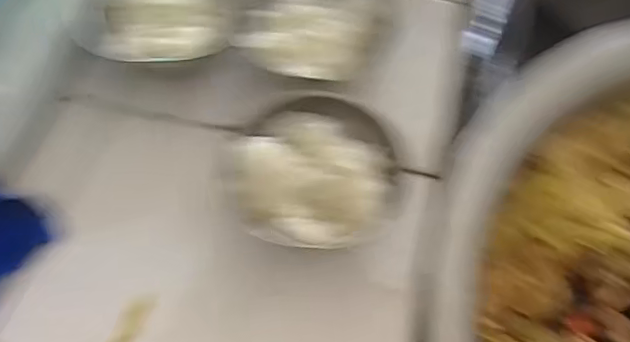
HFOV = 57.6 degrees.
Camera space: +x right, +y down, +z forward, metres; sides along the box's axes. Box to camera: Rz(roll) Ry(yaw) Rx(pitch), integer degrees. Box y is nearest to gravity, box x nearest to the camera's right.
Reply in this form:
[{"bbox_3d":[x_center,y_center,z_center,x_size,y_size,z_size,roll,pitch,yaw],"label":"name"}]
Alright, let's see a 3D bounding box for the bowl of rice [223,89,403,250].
[{"bbox_3d":[0.005,-0.002,0.486,0.136,0.055,0.139,0,57,0],"label":"bowl of rice"}]

